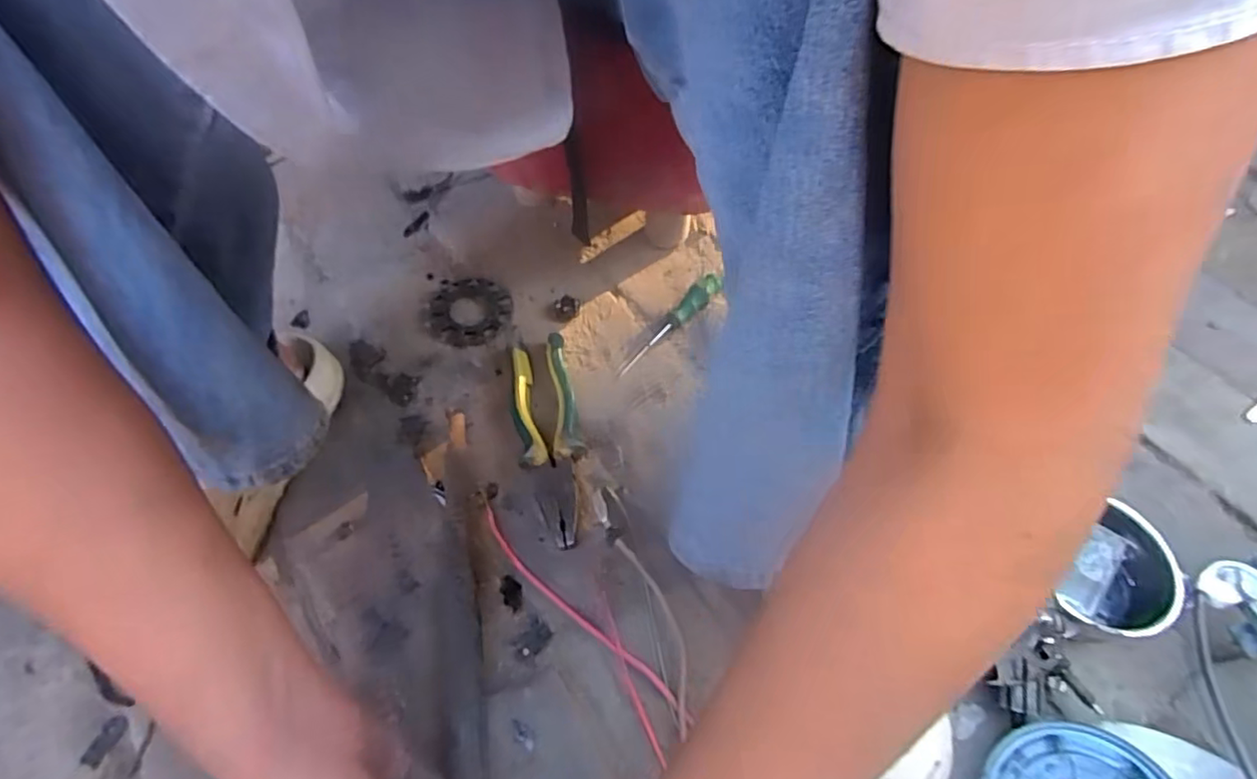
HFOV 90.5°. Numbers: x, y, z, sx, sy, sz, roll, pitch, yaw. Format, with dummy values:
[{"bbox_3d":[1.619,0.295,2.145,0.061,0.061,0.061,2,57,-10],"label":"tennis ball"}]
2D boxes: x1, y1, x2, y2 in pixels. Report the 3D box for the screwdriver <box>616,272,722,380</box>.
[{"bbox_3d":[0.041,-0.065,0.582,0.017,0.021,0.144,37,63,23],"label":"screwdriver"}]

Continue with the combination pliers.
[{"bbox_3d":[-0.065,0.038,0.509,0.050,0.021,0.186,-10,58,-9],"label":"combination pliers"}]

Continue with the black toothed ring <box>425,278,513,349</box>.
[{"bbox_3d":[-0.151,-0.075,0.593,0.077,0.007,0.078,1,57,-2],"label":"black toothed ring"}]

